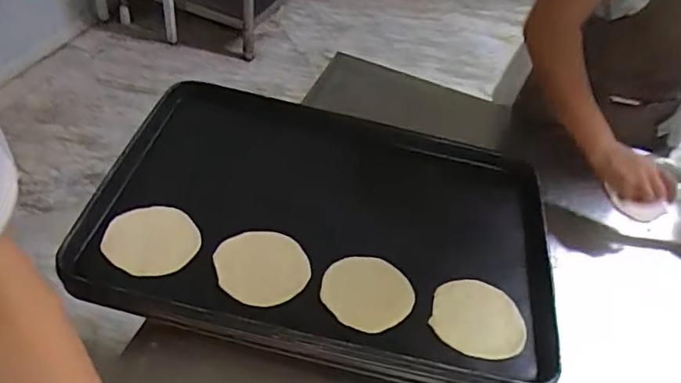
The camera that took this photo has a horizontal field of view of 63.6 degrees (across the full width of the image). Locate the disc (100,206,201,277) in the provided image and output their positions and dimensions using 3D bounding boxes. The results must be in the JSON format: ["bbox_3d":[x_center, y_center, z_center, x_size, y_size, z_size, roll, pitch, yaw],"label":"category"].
[{"bbox_3d":[-0.233,0.058,0.687,0.108,0.011,0.103,10,47,-11],"label":"disc"}]

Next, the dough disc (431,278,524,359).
[{"bbox_3d":[0.175,0.159,0.698,0.114,0.011,0.104,6,46,-6],"label":"dough disc"}]

